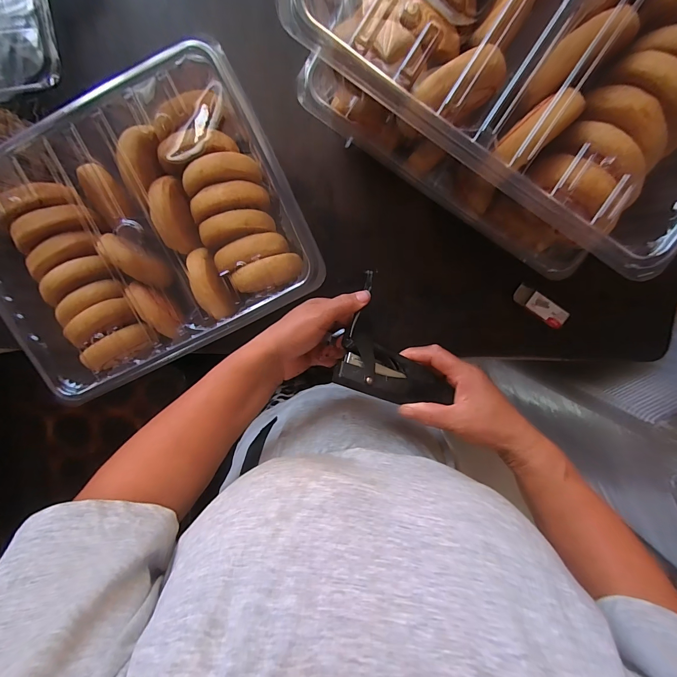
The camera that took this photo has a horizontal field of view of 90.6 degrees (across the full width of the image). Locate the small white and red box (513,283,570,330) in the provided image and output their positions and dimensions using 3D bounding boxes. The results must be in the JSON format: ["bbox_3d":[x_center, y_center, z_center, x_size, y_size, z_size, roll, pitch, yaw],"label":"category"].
[{"bbox_3d":[0.321,-0.051,0.528,0.089,0.009,0.030,34,98,-6],"label":"small white and red box"}]

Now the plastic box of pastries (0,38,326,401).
[{"bbox_3d":[-0.252,-0.129,0.427,0.395,0.068,0.314,-26,99,4],"label":"plastic box of pastries"}]

